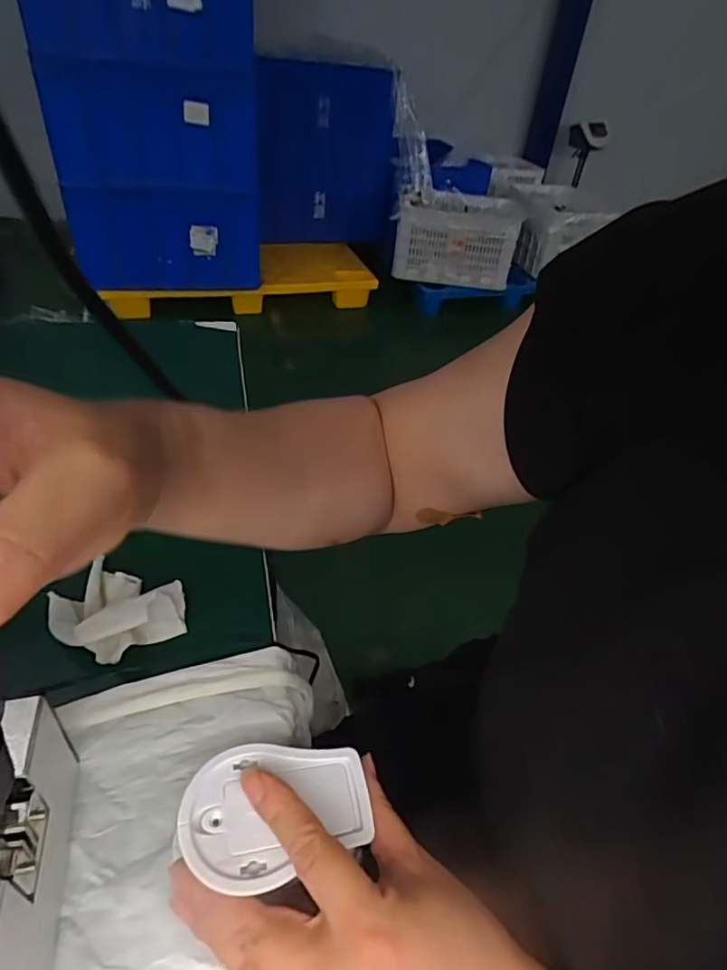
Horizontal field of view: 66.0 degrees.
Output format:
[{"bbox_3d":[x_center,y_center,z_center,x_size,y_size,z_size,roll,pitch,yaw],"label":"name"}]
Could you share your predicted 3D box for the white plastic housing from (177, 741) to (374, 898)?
[{"bbox_3d":[-0.041,0.155,0.268,0.086,0.012,0.058,-2,40,-11],"label":"white plastic housing"}]

